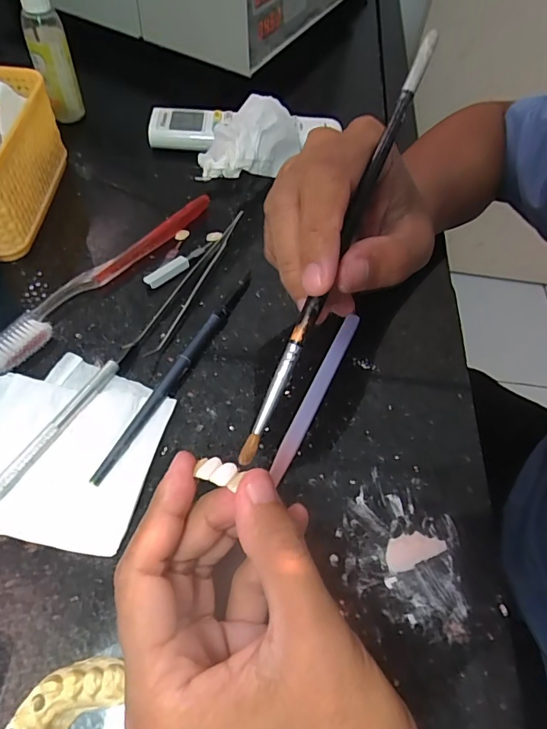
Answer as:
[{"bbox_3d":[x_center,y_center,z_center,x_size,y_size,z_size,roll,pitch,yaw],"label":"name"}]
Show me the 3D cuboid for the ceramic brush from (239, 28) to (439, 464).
[{"bbox_3d":[0.027,-0.048,0.184,0.006,0.004,0.188,24,88,12],"label":"ceramic brush"}]

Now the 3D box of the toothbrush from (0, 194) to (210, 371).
[{"bbox_3d":[-0.108,-0.064,0.305,0.021,0.012,0.186,32,59,16],"label":"toothbrush"}]

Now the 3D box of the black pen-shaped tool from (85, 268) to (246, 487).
[{"bbox_3d":[-0.053,-0.001,0.271,0.008,0.009,0.162,25,57,12],"label":"black pen-shaped tool"}]

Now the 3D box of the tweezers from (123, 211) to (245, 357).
[{"bbox_3d":[-0.052,-0.059,0.308,0.019,0.010,0.131,23,57,11],"label":"tweezers"}]

